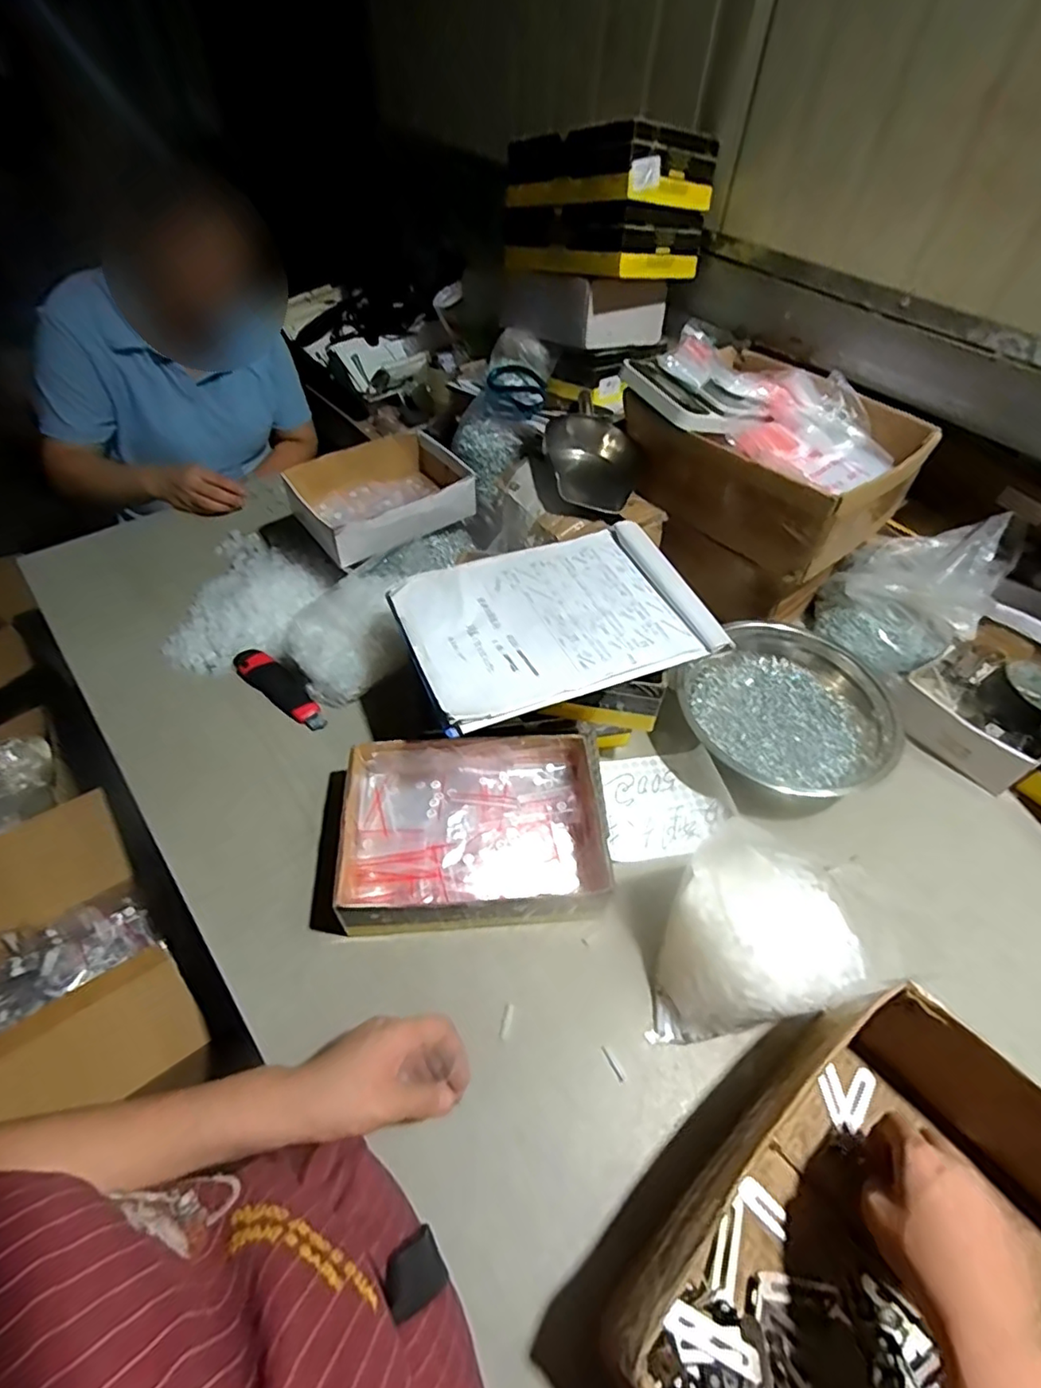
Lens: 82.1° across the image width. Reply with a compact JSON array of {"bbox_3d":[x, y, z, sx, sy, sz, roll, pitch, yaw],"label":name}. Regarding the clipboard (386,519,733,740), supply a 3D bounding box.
[{"bbox_3d":[0.040,-0.086,0.635,0.313,0.016,0.219,-18,54,-17],"label":"clipboard"}]

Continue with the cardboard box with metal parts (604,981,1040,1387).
[{"bbox_3d":[0.258,0.399,0.379,0.309,0.124,0.251,-35,61,-27],"label":"cardboard box with metal parts"}]

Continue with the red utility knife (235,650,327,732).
[{"bbox_3d":[-0.297,-0.006,0.741,0.151,0.028,0.038,34,57,22],"label":"red utility knife"}]

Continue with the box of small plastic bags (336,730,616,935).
[{"bbox_3d":[-0.045,0.141,0.610,0.252,0.082,0.186,-4,51,-6],"label":"box of small plastic bags"}]

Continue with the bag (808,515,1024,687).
[{"bbox_3d":[0.520,-0.143,0.798,0.180,0.147,0.208,38,59,24],"label":"bag"}]

